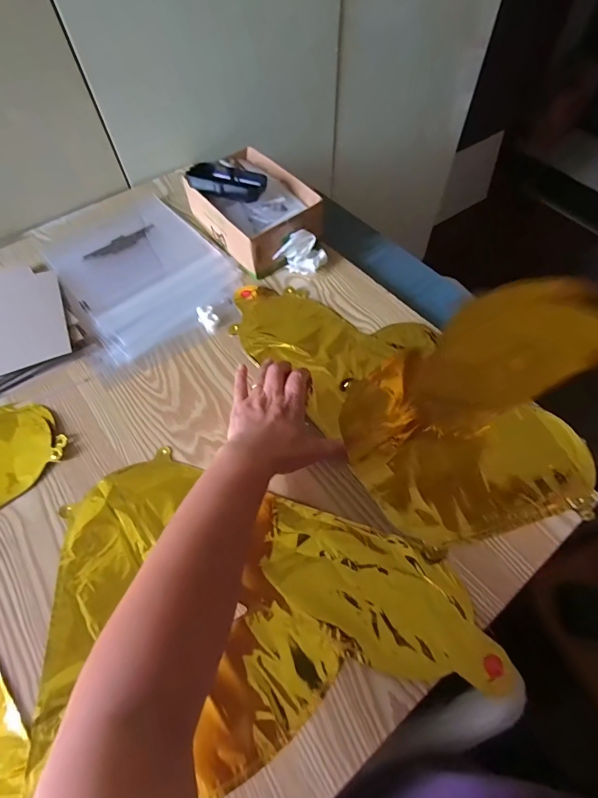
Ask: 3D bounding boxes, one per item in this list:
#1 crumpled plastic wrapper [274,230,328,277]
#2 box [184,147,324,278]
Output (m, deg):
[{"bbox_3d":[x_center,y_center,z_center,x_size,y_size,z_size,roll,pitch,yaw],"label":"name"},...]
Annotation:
[{"bbox_3d":[0.005,-0.198,0.539,0.075,0.055,0.041,-21,62,-9],"label":"crumpled plastic wrapper"},{"bbox_3d":[-0.065,-0.275,0.575,0.134,0.067,0.193,-37,65,-17],"label":"box"}]

